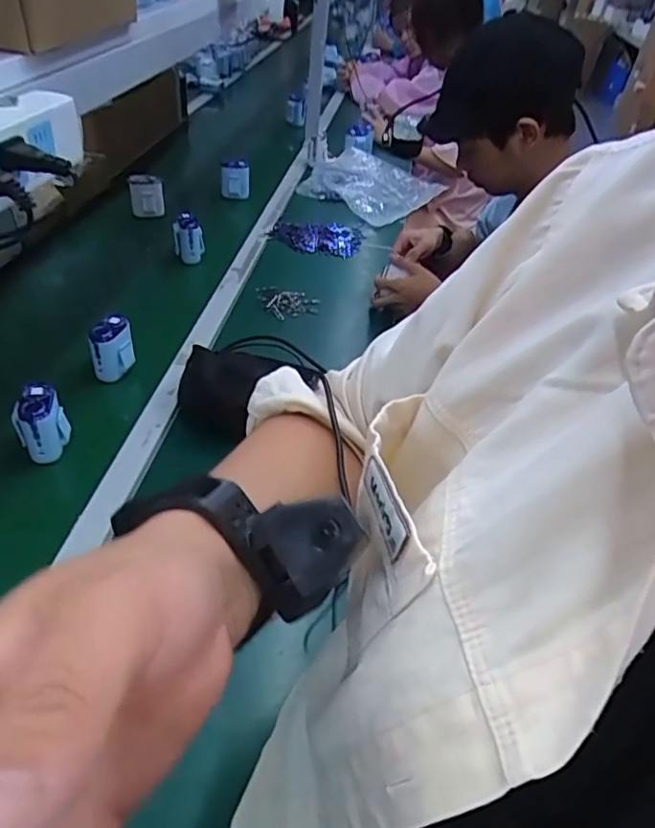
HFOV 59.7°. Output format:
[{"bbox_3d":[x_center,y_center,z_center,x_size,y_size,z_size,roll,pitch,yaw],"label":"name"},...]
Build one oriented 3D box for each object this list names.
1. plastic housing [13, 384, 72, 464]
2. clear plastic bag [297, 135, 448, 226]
[{"bbox_3d":[-0.362,0.012,0.723,0.057,0.079,0.057,-22,51,-28],"label":"plastic housing"},{"bbox_3d":[0.089,-0.603,1.478,0.350,0.054,0.278,27,46,19],"label":"clear plastic bag"}]

